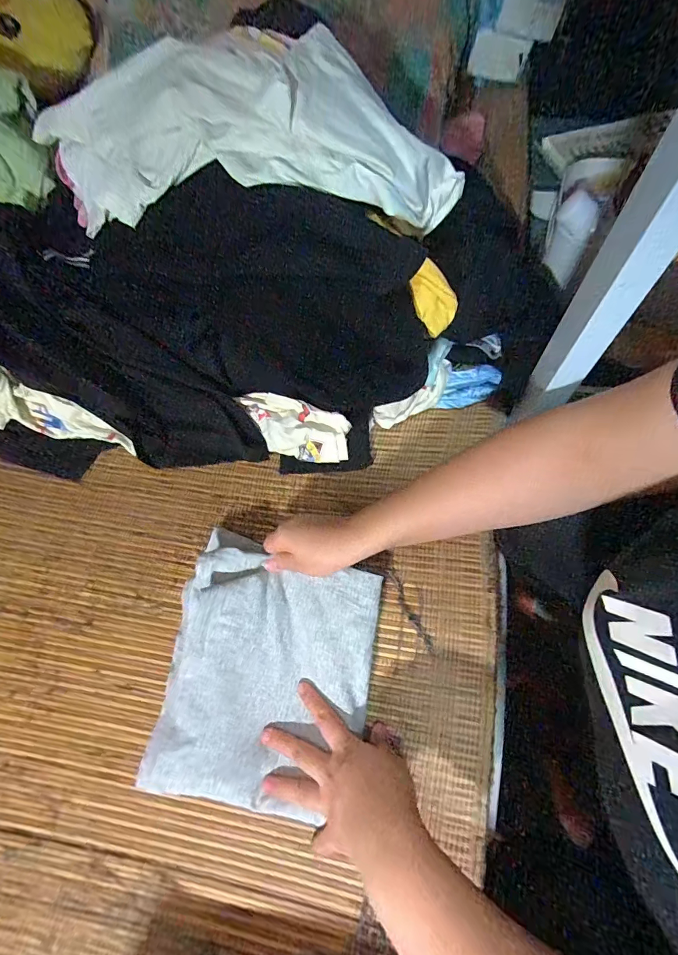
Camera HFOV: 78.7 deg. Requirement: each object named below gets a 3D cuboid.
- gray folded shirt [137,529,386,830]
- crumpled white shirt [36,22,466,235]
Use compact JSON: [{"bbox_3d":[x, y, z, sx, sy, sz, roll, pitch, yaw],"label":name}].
[{"bbox_3d":[-0.067,0.179,0.399,0.191,0.046,0.232,10,65,6],"label":"gray folded shirt"},{"bbox_3d":[-0.104,-0.322,0.412,0.444,0.131,0.138,6,66,8],"label":"crumpled white shirt"}]

